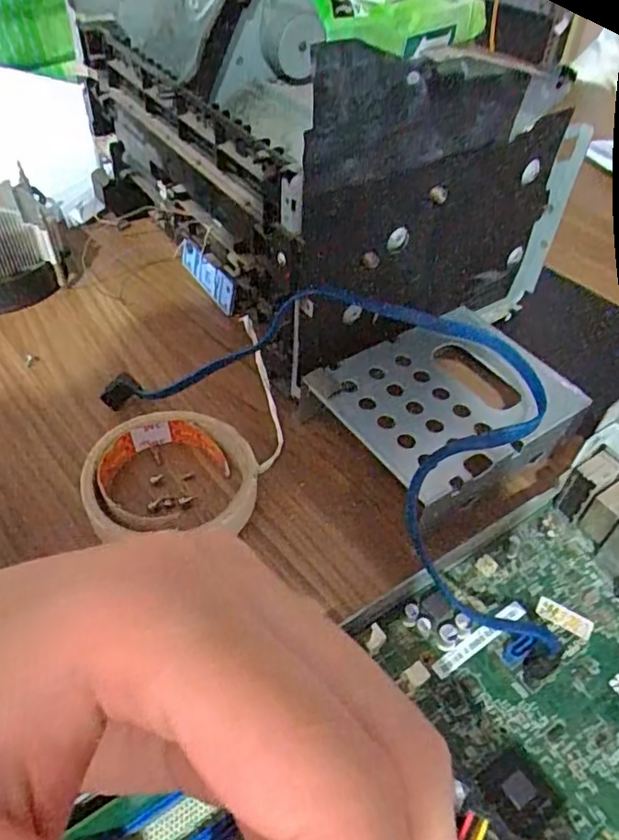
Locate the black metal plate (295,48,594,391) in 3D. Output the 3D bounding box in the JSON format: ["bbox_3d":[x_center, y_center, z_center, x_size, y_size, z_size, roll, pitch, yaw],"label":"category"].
[{"bbox_3d":[0.081,-0.117,0.355,0.218,0.167,0.016,-20,49,-29],"label":"black metal plate"}]

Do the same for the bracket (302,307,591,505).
[{"bbox_3d":[0.078,-0.005,0.355,0.127,0.037,0.102,-25,52,-24],"label":"bracket"}]

